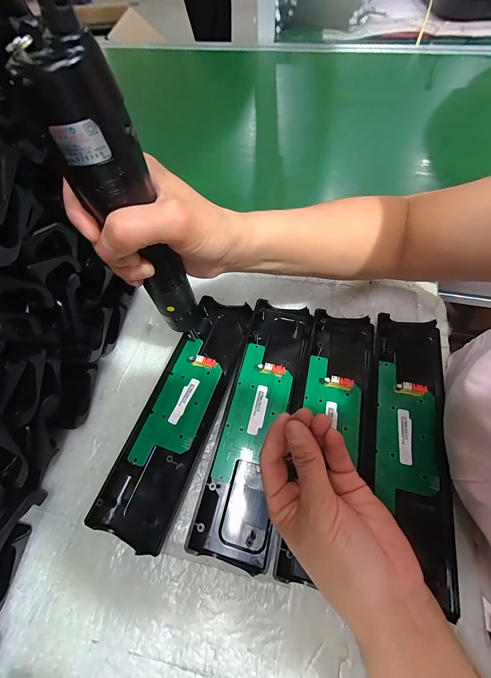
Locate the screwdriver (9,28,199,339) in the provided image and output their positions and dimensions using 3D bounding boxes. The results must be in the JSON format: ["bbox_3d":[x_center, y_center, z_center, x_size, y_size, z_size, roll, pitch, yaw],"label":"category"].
[{"bbox_3d":[-0.068,-0.057,0.221,0.030,0.251,0.040,29,72,14],"label":"screwdriver"}]

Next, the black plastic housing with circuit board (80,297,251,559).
[{"bbox_3d":[-0.063,0.062,0.290,0.069,0.018,0.246,17,64,12],"label":"black plastic housing with circuit board"}]

